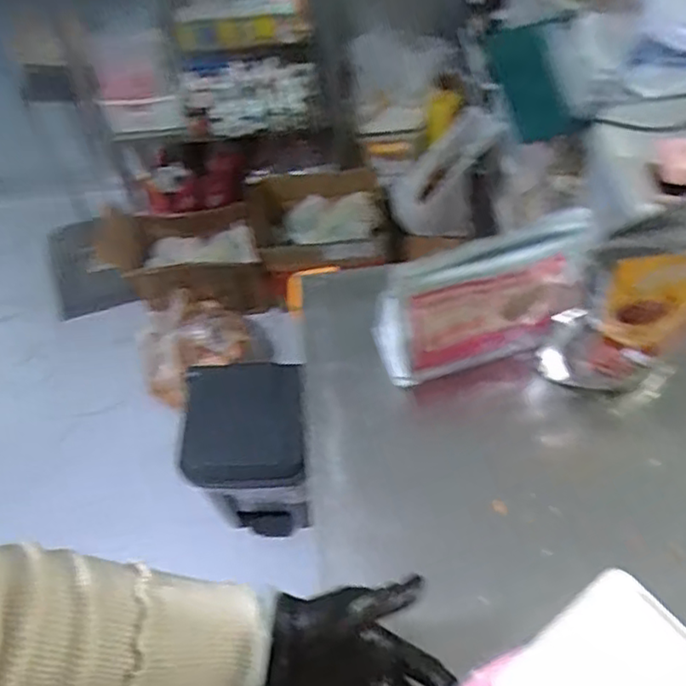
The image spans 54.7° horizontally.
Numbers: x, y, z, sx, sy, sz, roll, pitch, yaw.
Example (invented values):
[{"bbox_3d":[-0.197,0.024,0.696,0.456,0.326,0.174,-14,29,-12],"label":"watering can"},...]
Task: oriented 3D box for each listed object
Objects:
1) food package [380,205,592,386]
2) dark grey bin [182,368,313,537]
[{"bbox_3d":[0.136,-0.040,0.670,0.199,0.165,0.059,-11,55,-3],"label":"food package"},{"bbox_3d":[-0.167,0.223,1.294,0.229,0.303,0.250,-2,55,3],"label":"dark grey bin"}]

